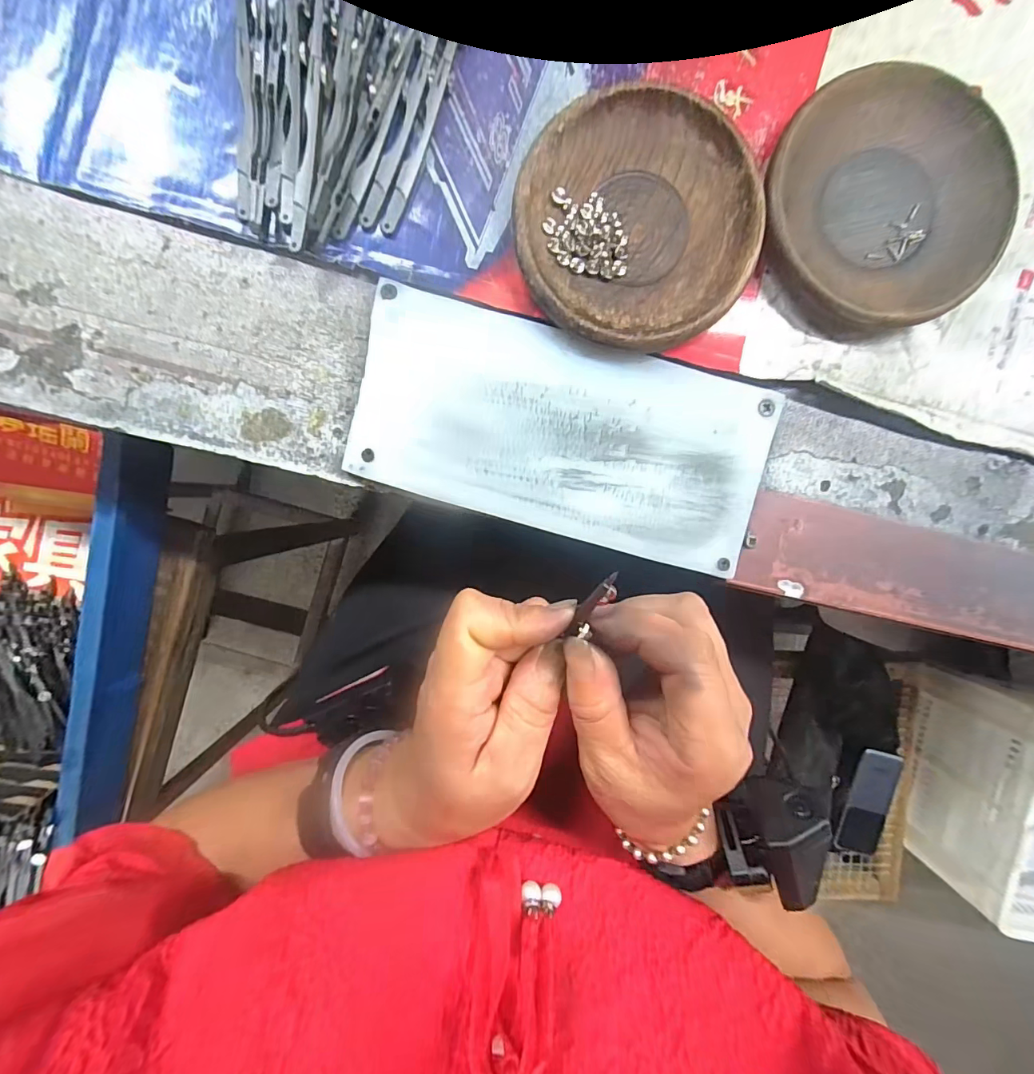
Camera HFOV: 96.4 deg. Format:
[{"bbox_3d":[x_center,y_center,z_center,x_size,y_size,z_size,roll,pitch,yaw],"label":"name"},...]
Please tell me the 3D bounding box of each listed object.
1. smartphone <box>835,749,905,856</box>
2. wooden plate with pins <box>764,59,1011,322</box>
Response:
[{"bbox_3d":[0.427,0.319,0.556,0.058,0.008,0.120,24,84,-5],"label":"smartphone"},{"bbox_3d":[0.172,-0.156,0.218,0.112,0.015,0.110,0,93,-2],"label":"wooden plate with pins"}]

